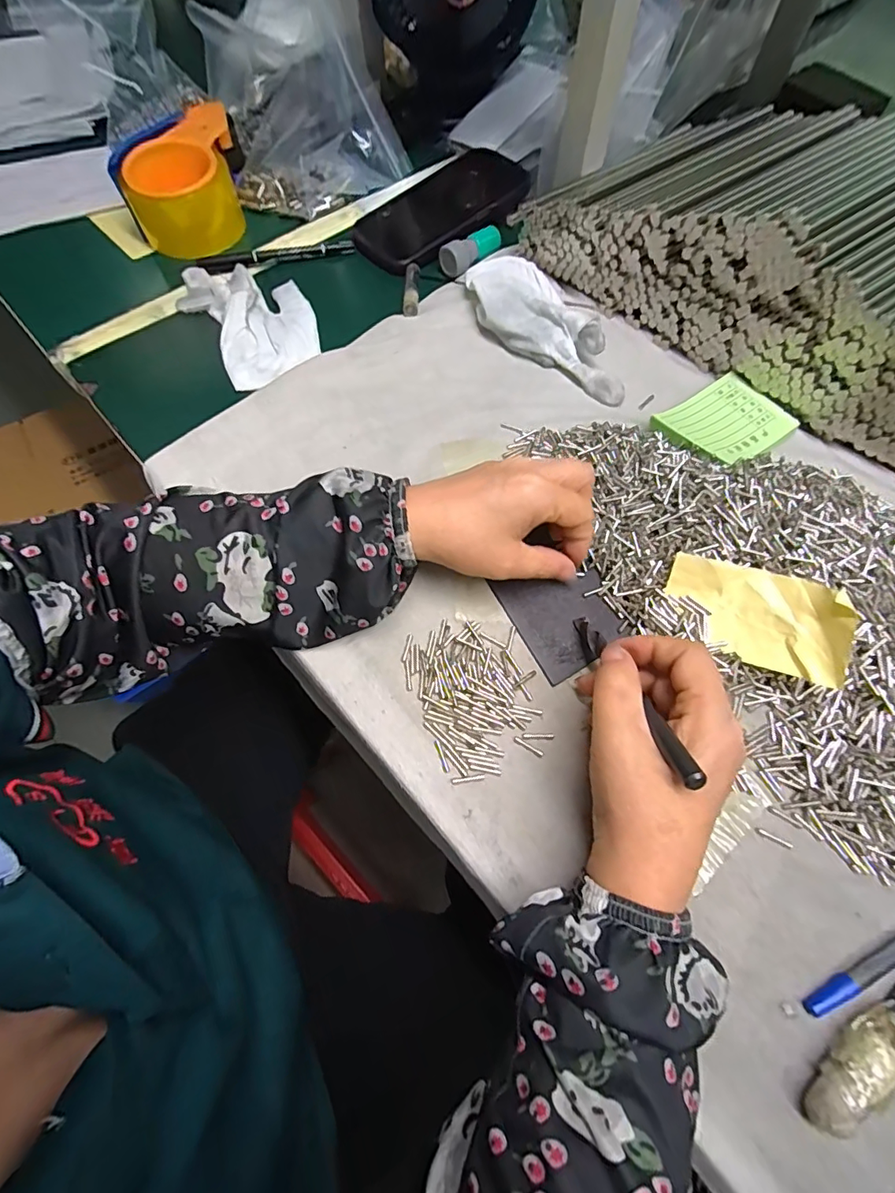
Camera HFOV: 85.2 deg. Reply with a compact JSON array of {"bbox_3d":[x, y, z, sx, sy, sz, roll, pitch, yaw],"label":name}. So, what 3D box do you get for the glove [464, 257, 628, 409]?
[{"bbox_3d":[0.074,-0.216,0.388,0.073,0.030,0.159,-18,62,-8],"label":"glove"}]

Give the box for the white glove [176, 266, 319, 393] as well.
[{"bbox_3d":[-0.164,-0.238,0.410,0.091,0.018,0.151,-33,65,-15],"label":"white glove"}]

